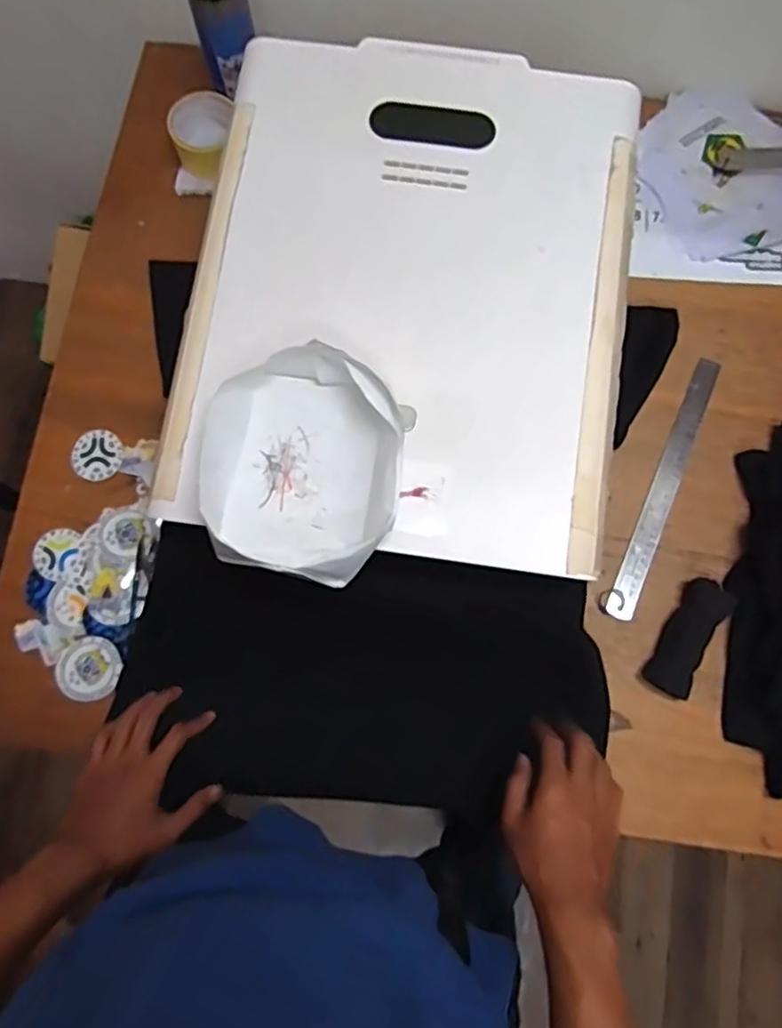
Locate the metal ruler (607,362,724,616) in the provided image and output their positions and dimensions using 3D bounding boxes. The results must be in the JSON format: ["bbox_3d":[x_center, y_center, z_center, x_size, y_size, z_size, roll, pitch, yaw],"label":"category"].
[{"bbox_3d":[0.312,-0.033,0.743,0.030,0.008,0.321,22,79,12],"label":"metal ruler"}]

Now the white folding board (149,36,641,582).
[{"bbox_3d":[0.020,-0.218,0.615,0.399,0.022,0.502,9,80,3],"label":"white folding board"}]

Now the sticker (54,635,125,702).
[{"bbox_3d":[-0.316,0.163,0.693,0.065,0.011,0.065,0,80,1],"label":"sticker"}]

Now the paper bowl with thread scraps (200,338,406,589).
[{"bbox_3d":[-0.077,-0.042,0.557,0.169,0.050,0.185,0,79,-2],"label":"paper bowl with thread scraps"}]

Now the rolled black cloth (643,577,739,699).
[{"bbox_3d":[0.318,0.131,0.700,0.051,0.023,0.126,28,79,4],"label":"rolled black cloth"}]

